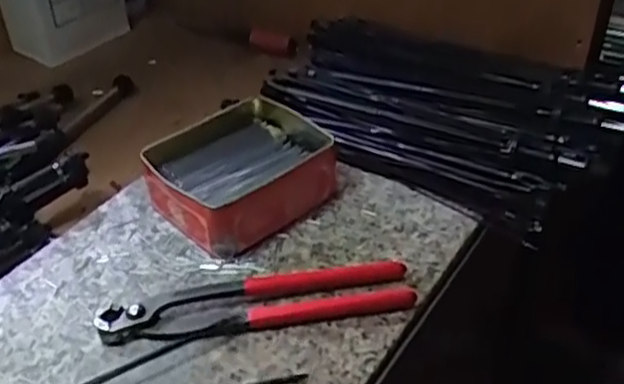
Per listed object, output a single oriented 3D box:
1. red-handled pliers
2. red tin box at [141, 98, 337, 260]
[{"bbox_3d":[-0.033,0.068,0.443,0.192,0.015,0.040,-11,38,-9],"label":"red-handled pliers"},{"bbox_3d":[-0.052,-0.018,0.527,0.097,0.043,0.119,29,48,36],"label":"red tin box"}]

